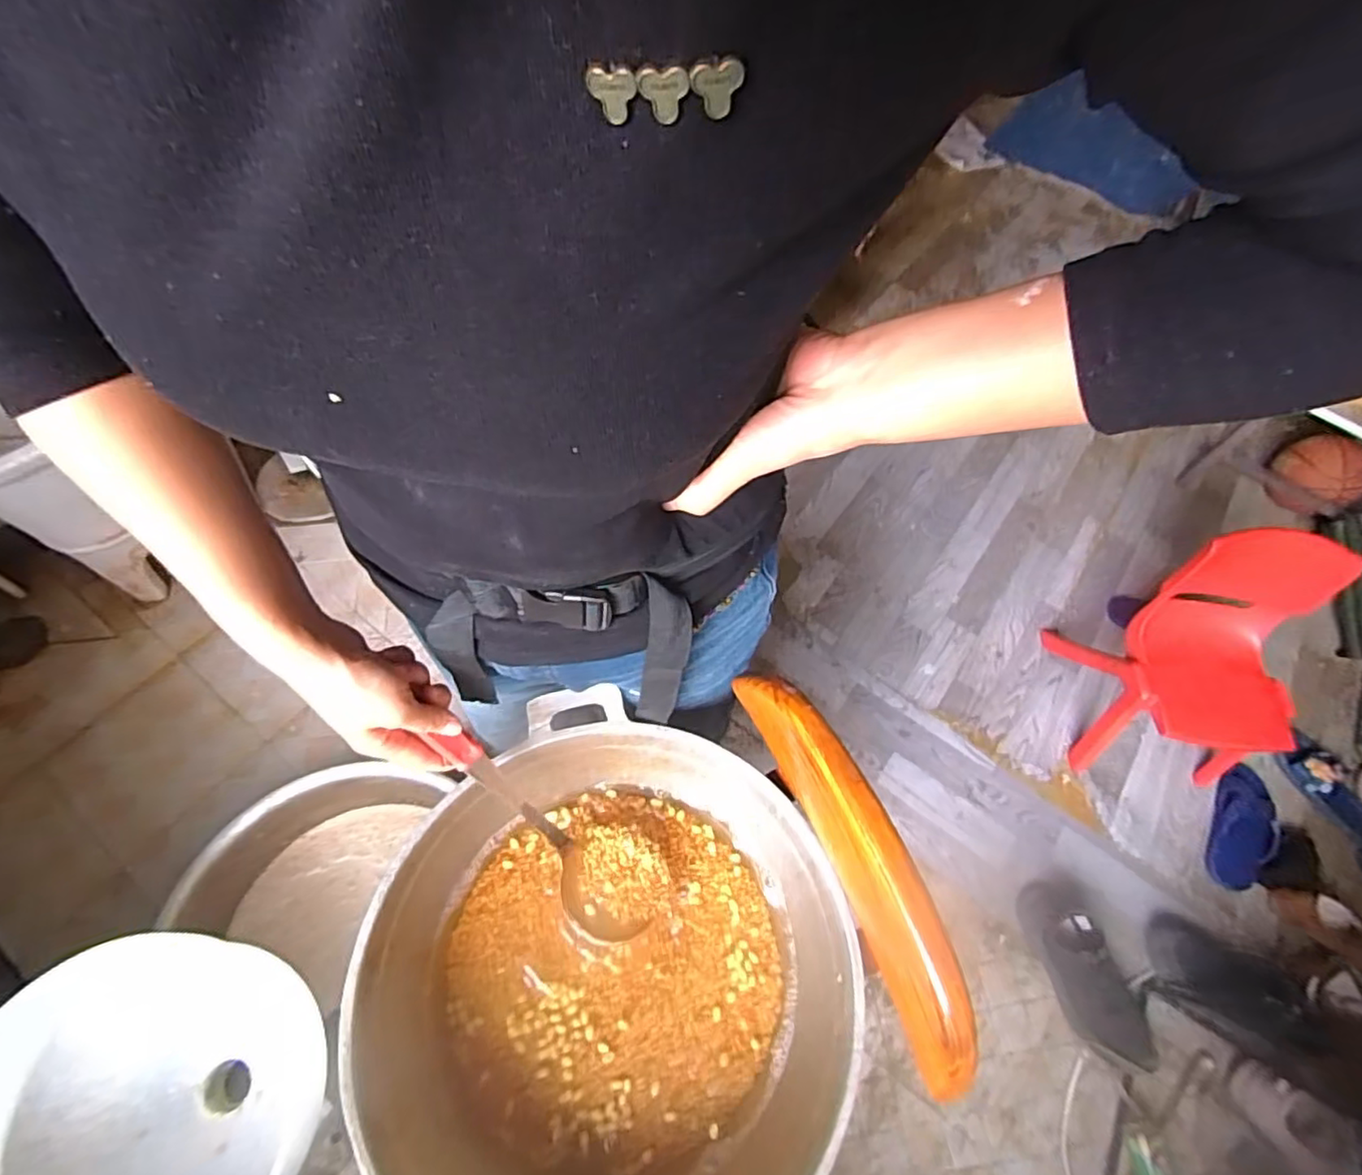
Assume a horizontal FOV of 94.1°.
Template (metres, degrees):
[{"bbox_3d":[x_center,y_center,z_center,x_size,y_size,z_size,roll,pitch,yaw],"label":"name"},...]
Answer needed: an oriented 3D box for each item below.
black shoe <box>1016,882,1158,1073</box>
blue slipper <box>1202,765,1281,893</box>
[{"bbox_3d":[0.727,0.691,1.146,0.124,0.080,0.281,-13,63,-12],"label":"black shoe"},{"bbox_3d":[1.163,0.489,1.312,0.114,0.041,0.270,27,62,9],"label":"blue slipper"}]

